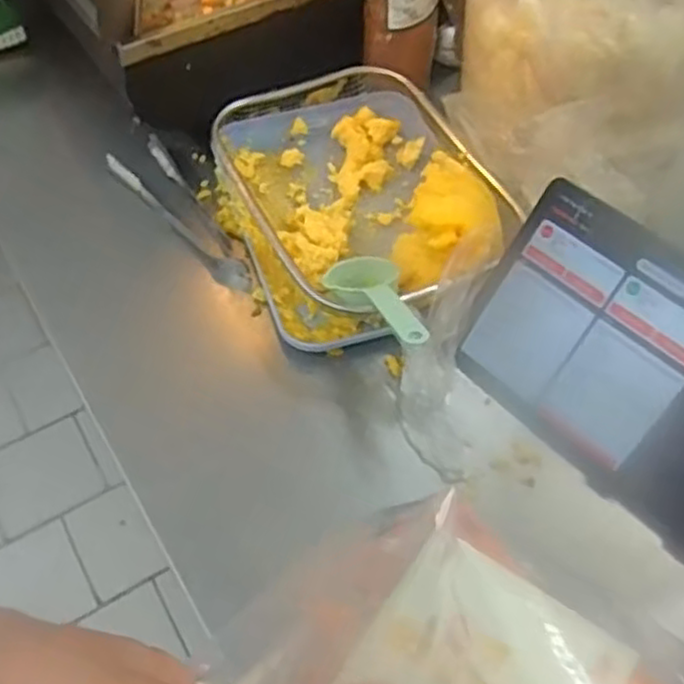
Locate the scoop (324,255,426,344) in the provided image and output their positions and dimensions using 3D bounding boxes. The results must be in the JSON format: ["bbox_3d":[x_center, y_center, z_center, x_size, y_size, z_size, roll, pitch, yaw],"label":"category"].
[{"bbox_3d":[0.033,-0.035,0.576,0.055,0.021,0.123,-22,36,-15],"label":"scoop"}]

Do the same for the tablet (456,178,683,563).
[{"bbox_3d":[0.213,0.025,0.526,0.258,0.173,0.013,42,27,27],"label":"tablet"}]

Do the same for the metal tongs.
[{"bbox_3d":[-0.148,-0.120,0.685,0.056,0.019,0.211,-31,60,-20],"label":"metal tongs"}]

